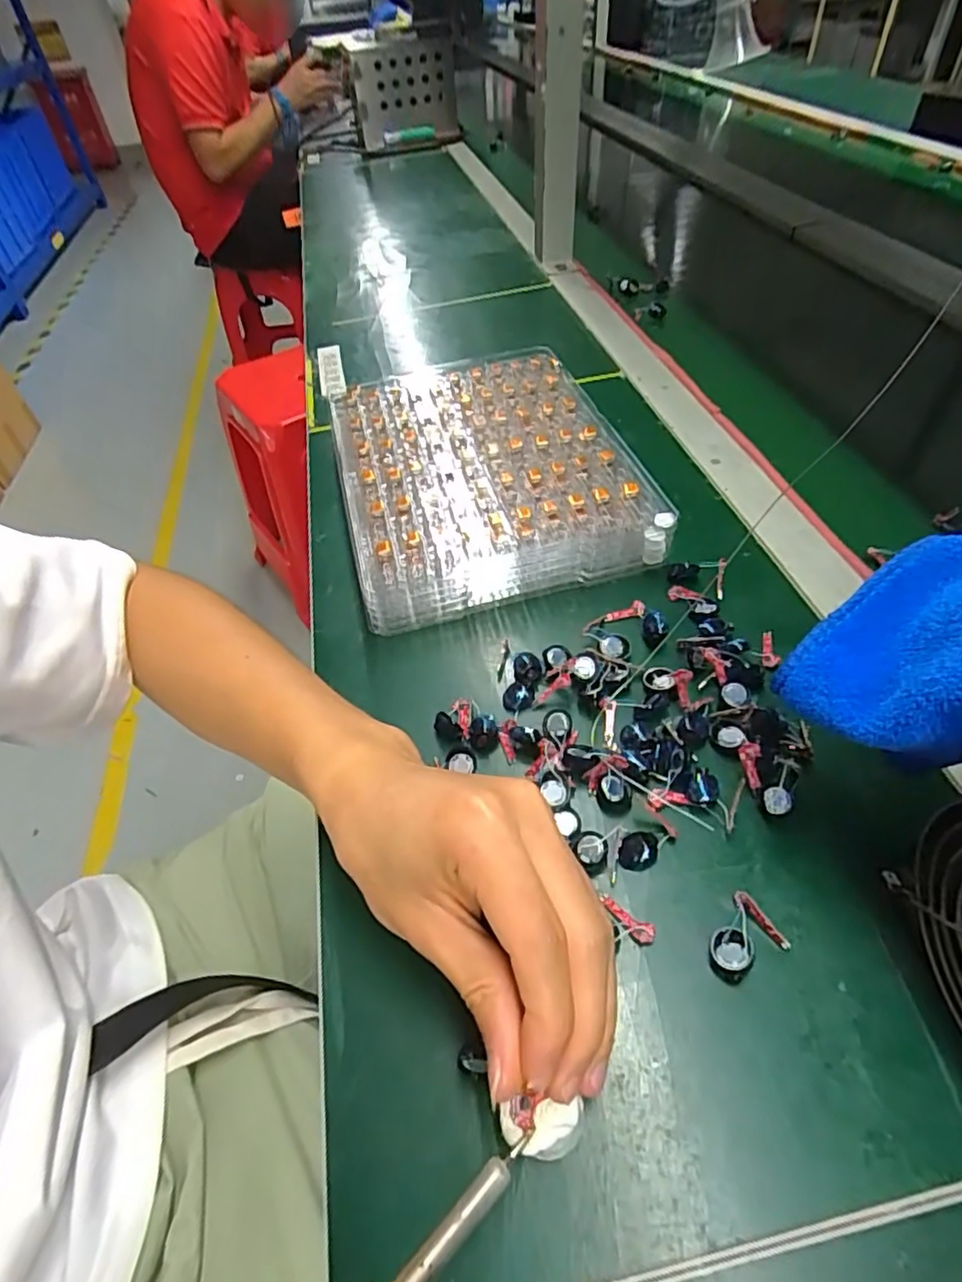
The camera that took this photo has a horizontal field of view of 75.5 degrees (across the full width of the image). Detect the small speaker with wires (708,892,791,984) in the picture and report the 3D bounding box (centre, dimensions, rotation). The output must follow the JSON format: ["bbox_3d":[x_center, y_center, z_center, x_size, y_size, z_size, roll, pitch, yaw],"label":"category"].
[{"bbox_3d":[0.104,0.121,0.252,0.031,0.010,0.024,-26,51,-16],"label":"small speaker with wires"}]

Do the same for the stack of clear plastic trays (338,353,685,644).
[{"bbox_3d":[-0.002,-0.130,0.469,0.200,0.042,0.265,-13,48,-5],"label":"stack of clear plastic trays"}]

